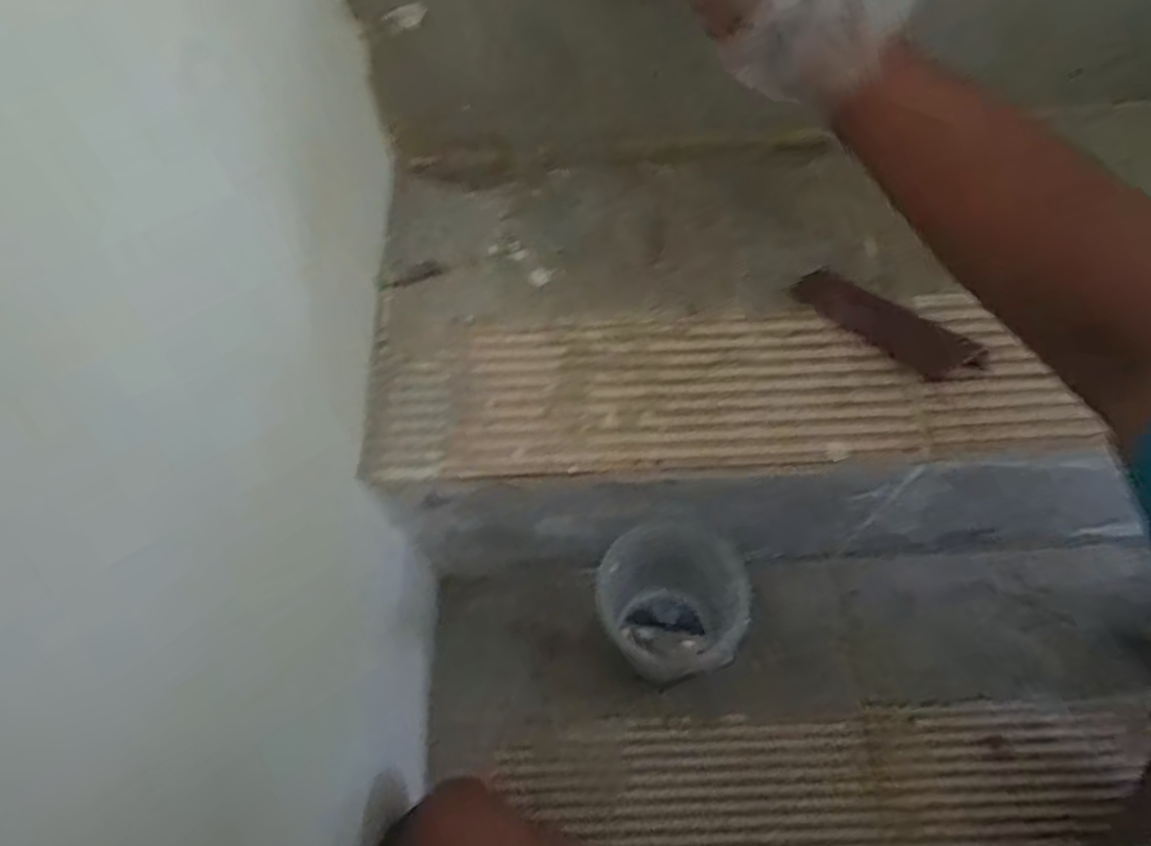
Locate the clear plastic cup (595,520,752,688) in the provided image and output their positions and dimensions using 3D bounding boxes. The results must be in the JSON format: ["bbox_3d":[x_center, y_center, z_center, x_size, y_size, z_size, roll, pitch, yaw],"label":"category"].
[{"bbox_3d":[0.064,0.124,0.543,0.089,0.140,0.091,0,63,4],"label":"clear plastic cup"}]

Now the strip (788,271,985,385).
[{"bbox_3d":[0.186,-0.060,0.470,0.111,0.004,0.030,35,89,20],"label":"strip"}]

